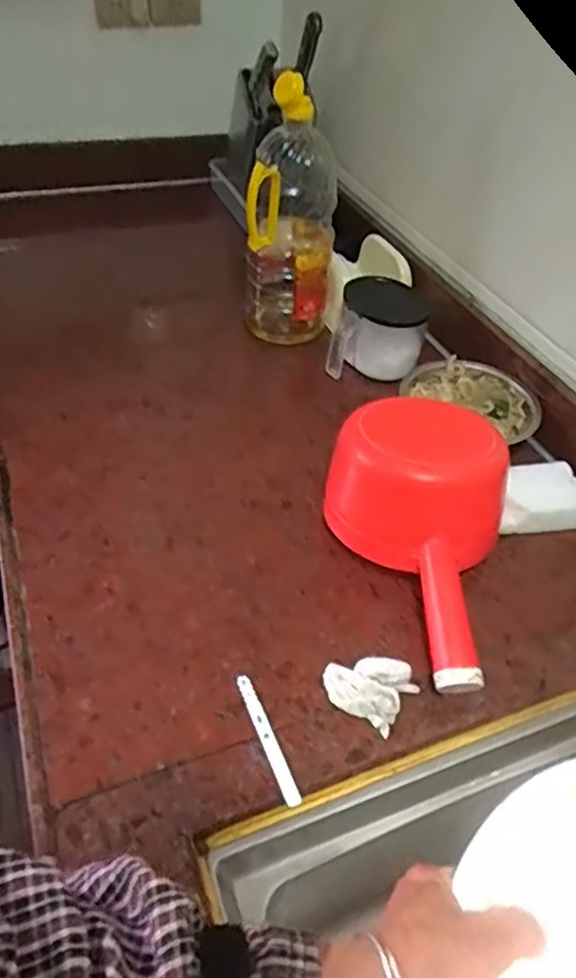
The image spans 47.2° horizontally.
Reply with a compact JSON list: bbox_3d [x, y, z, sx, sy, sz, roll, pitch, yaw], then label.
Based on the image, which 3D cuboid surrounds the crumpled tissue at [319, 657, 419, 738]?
[{"bbox_3d":[0.063,0.154,0.516,0.065,0.033,0.050,24,47,18],"label":"crumpled tissue"}]

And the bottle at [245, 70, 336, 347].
[{"bbox_3d":[0.007,-0.342,0.836,0.107,0.295,0.113,5,44,-1],"label":"bottle"}]

